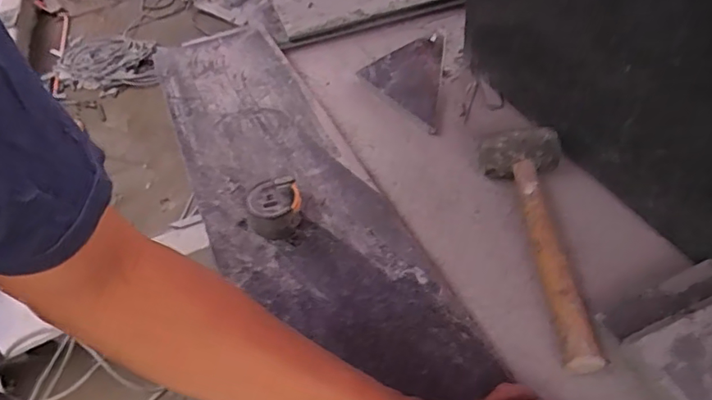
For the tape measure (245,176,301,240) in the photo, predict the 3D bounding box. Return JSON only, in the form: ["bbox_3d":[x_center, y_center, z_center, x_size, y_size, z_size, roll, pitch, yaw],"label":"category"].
[{"bbox_3d":[-0.099,0.012,0.636,0.067,0.045,0.068,-10,44,-4],"label":"tape measure"}]

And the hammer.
[{"bbox_3d":[0.201,0.034,0.599,0.098,0.055,0.324,2,45,8],"label":"hammer"}]

